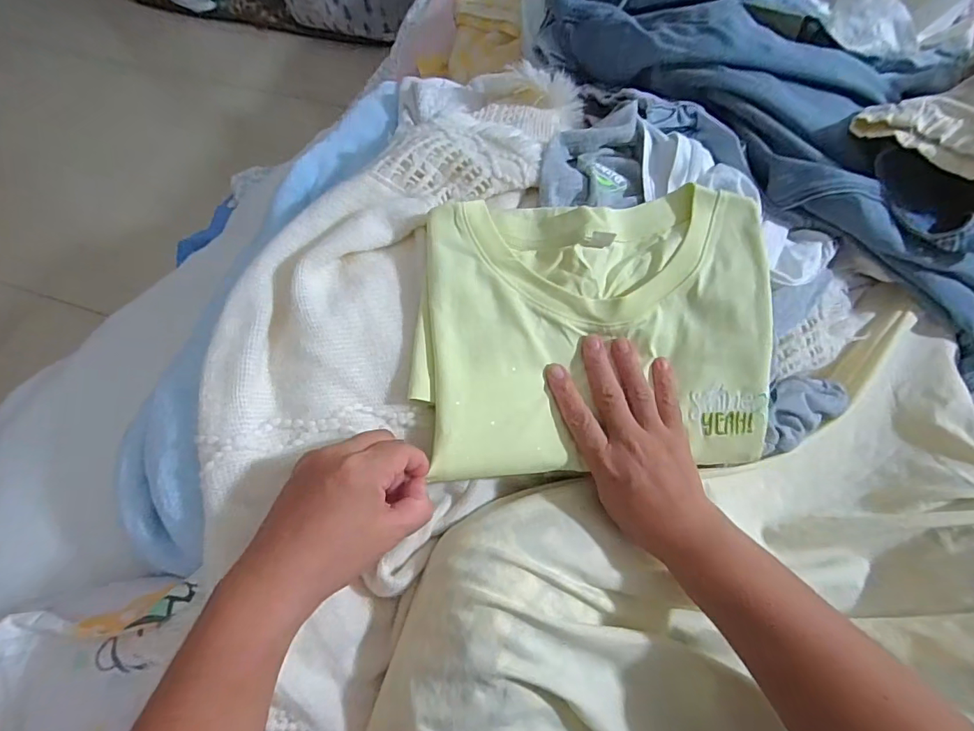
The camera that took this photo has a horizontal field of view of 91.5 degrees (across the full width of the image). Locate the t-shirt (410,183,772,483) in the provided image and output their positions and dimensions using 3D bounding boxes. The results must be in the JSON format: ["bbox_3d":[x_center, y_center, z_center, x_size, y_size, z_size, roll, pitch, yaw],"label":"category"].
[{"bbox_3d":[0.082,-0.027,0.361,0.260,0.030,0.208,-1,82,-5],"label":"t-shirt"}]

